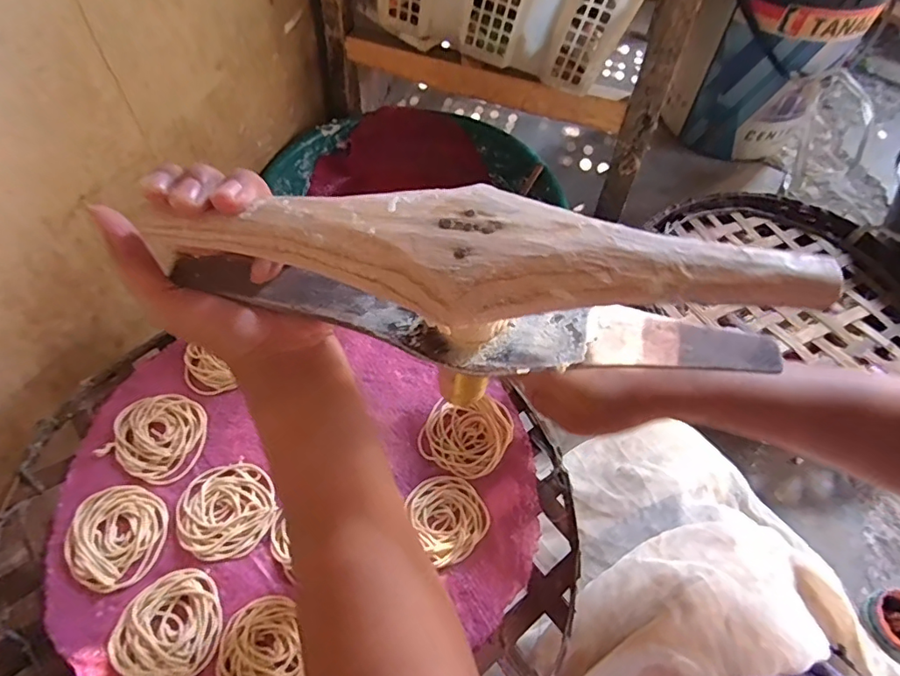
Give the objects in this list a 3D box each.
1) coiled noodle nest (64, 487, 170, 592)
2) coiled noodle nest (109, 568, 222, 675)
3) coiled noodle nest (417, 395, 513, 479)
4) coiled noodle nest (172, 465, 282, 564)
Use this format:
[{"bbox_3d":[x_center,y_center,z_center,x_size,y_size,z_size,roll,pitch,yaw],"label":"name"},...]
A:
[{"bbox_3d":[-0.243,0.143,0.386,0.065,0.006,0.074,-37,66,-24],"label":"coiled noodle nest"},{"bbox_3d":[-0.189,0.194,0.351,0.066,0.006,0.066,1,56,-2],"label":"coiled noodle nest"},{"bbox_3d":[0.014,0.078,0.440,0.068,0.009,0.071,1,56,-2],"label":"coiled noodle nest"},{"bbox_3d":[-0.170,0.130,0.398,0.065,0.008,0.070,-16,59,-13],"label":"coiled noodle nest"}]

